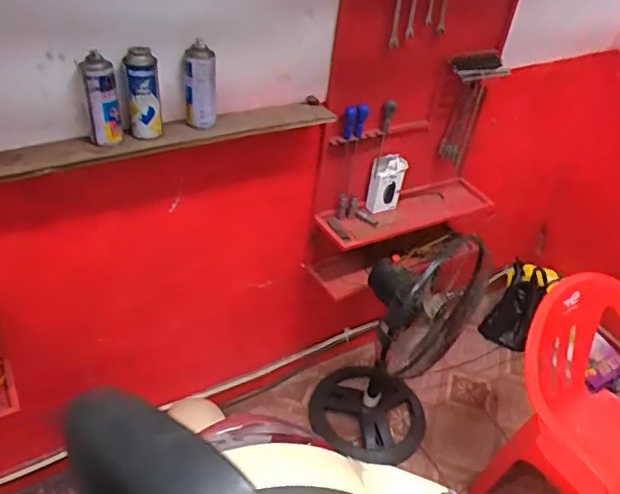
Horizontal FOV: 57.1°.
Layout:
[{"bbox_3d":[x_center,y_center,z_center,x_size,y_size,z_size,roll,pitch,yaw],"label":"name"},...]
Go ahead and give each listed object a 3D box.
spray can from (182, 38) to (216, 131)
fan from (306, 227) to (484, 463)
[{"bbox_3d":[-0.227,-0.328,1.173,0.063,0.186,0.050,-3,40,-11],"label":"spray can"},{"bbox_3d":[0.253,0.333,1.697,0.389,0.810,0.400,10,39,4],"label":"fan"}]

